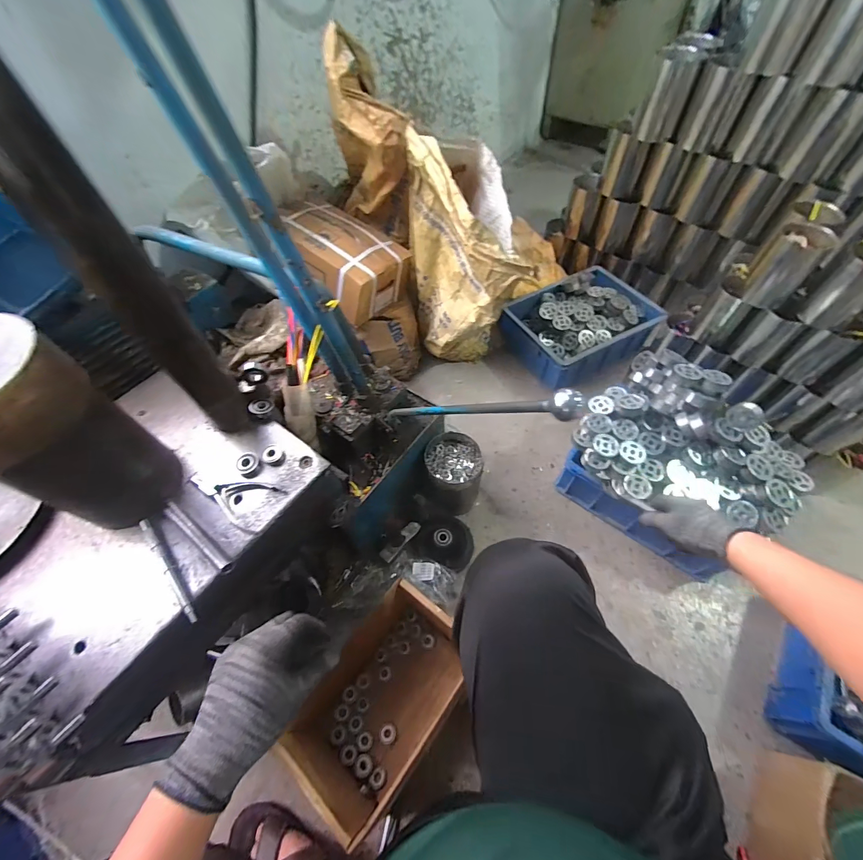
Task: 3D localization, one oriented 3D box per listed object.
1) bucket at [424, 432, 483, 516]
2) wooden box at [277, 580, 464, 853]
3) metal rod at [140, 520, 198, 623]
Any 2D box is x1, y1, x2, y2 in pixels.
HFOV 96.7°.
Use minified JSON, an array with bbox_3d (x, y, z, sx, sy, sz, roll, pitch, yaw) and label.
[{"bbox_3d":[0.052,0.106,0.895,0.122,0.165,0.132,-1,57,2],"label":"bucket"},{"bbox_3d":[-0.082,0.471,0.674,0.201,0.180,0.288,37,66,23],"label":"wooden box"},{"bbox_3d":[-0.327,0.172,0.475,0.009,0.011,0.157,-37,63,-19],"label":"metal rod"}]

